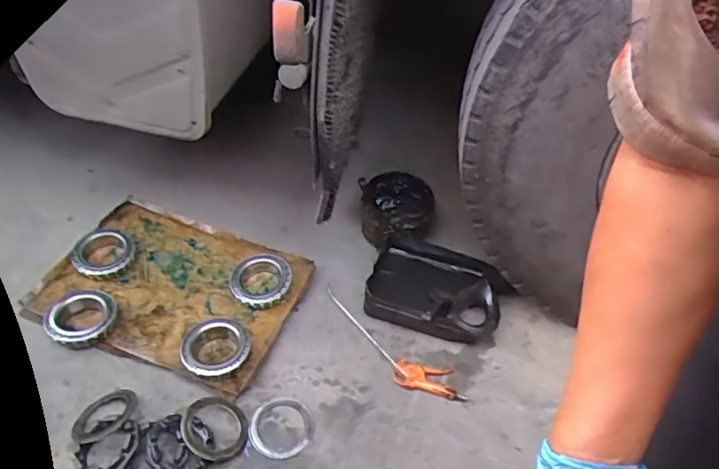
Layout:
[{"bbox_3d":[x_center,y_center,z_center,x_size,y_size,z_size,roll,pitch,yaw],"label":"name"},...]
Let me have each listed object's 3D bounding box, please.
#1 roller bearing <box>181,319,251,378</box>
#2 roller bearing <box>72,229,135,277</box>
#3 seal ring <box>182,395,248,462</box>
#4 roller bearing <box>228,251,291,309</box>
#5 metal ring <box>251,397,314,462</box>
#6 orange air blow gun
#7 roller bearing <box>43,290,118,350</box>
[{"bbox_3d":[-0.301,0.240,1.174,0.133,0.037,0.138,3,46,-3],"label":"roller bearing"},{"bbox_3d":[-0.609,0.043,1.339,0.139,0.028,0.142,3,46,-3],"label":"roller bearing"},{"bbox_3d":[-0.272,0.363,1.059,0.114,0.030,0.132,-14,49,-19],"label":"seal ring"},{"bbox_3d":[-0.229,0.107,1.319,0.142,0.030,0.133,3,46,-3],"label":"roller bearing"},{"bbox_3d":[-0.150,0.372,1.086,0.120,0.011,0.117,3,46,-3],"label":"metal ring"},{"bbox_3d":[0.057,0.248,1.222,0.384,0.022,0.117,29,50,21],"label":"orange air blow gun"},{"bbox_3d":[-0.594,0.177,1.207,0.141,0.037,0.145,-32,56,-31],"label":"roller bearing"}]

